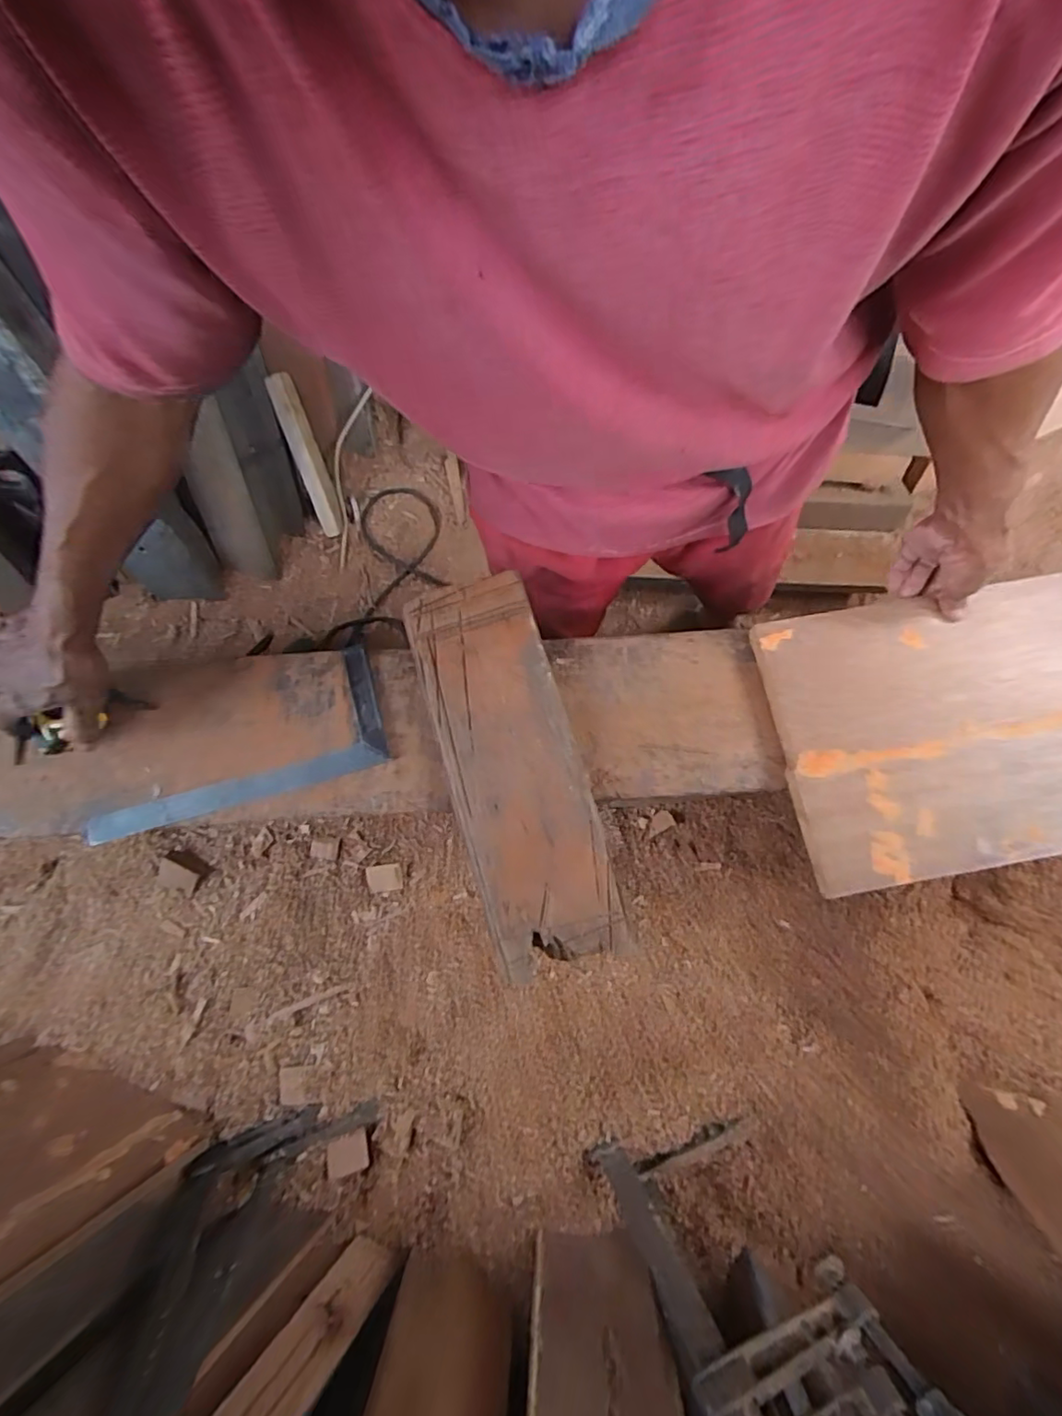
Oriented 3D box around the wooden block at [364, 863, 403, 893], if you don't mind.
[{"bbox_3d":[-0.199,0.230,0.806,0.048,0.007,0.034,-7,72,-5],"label":"wooden block"}]

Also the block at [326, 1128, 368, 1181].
[{"bbox_3d":[-0.230,0.558,0.746,0.048,0.012,0.044,-12,73,-6],"label":"block"}]

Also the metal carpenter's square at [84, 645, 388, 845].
[{"bbox_3d":[-0.302,0.035,0.613,0.294,0.012,0.127,-16,73,-8],"label":"metal carpenter's square"}]

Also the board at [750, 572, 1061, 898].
[{"bbox_3d":[0.631,-0.020,0.612,0.767,0.027,0.275,-10,72,-2],"label":"board"}]

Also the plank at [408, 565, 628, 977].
[{"bbox_3d":[-0.022,0.050,0.590,0.131,0.027,0.385,-15,73,-7],"label":"plank"}]

